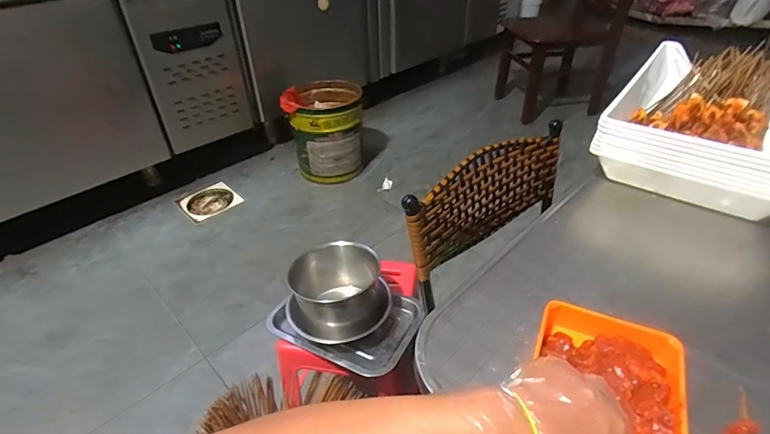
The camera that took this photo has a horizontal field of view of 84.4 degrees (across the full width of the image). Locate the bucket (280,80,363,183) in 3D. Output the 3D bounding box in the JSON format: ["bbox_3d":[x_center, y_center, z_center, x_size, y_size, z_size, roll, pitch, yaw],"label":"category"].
[{"bbox_3d":[-0.245,-0.358,1.782,0.315,0.341,0.314,-1,38,1],"label":"bucket"}]

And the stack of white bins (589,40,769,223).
[{"bbox_3d":[0.517,-0.149,0.690,0.263,0.117,0.345,22,44,28],"label":"stack of white bins"}]

